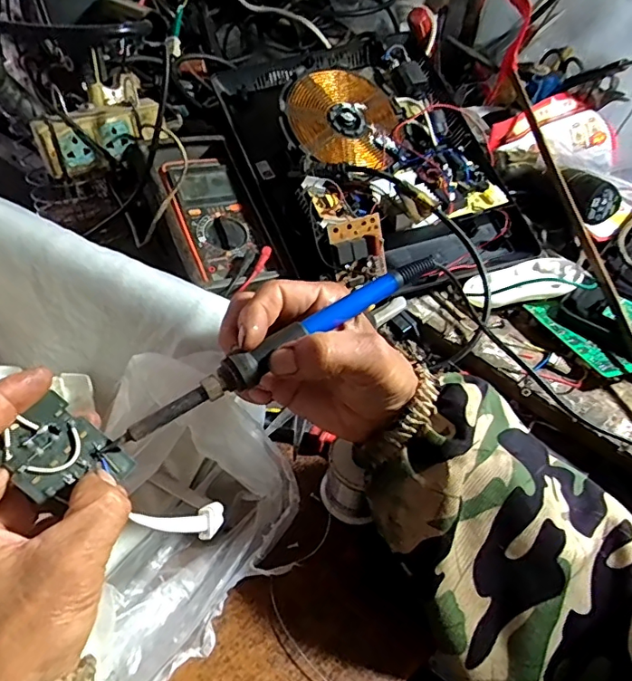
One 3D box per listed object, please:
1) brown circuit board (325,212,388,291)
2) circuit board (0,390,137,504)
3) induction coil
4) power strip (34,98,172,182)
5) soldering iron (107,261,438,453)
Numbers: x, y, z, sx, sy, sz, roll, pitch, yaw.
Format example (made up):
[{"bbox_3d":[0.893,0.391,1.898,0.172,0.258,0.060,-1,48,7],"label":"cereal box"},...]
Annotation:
[{"bbox_3d":[0.045,-0.088,0.518,0.057,0.067,0.028,-17,37,-9],"label":"brown circuit board"},{"bbox_3d":[-0.122,0.056,0.244,0.053,0.004,0.038,44,56,-7],"label":"circuit board"},{"bbox_3d":[0.033,-0.262,0.595,0.136,0.014,0.133,6,72,-18],"label":"induction coil"},{"bbox_3d":[-0.228,-0.223,0.539,0.132,0.060,0.027,-31,54,-18],"label":"power strip"},{"bbox_3d":[-0.014,0.000,0.282,0.210,0.015,0.016,-31,54,-21],"label":"soldering iron"}]

